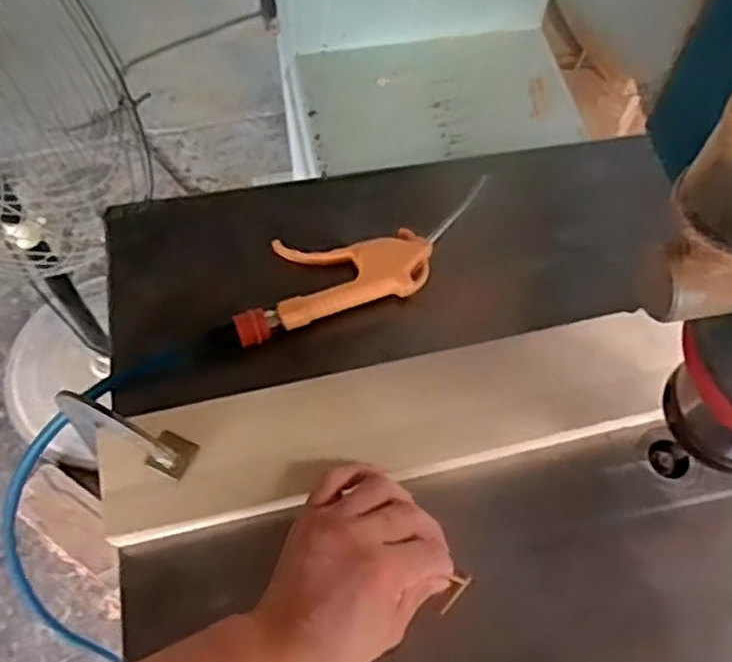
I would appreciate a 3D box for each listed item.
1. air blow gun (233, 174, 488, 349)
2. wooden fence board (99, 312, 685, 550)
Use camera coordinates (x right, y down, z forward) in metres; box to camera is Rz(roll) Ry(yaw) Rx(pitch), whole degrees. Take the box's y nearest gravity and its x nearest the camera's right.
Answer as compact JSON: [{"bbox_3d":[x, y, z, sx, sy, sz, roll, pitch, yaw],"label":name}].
[{"bbox_3d":[0.003,-0.060,0.591,0.232,0.021,0.086,-18,65,-10],"label":"air blow gun"},{"bbox_3d":[0.027,0.060,0.515,0.410,0.030,0.083,-12,64,-7],"label":"wooden fence board"}]

